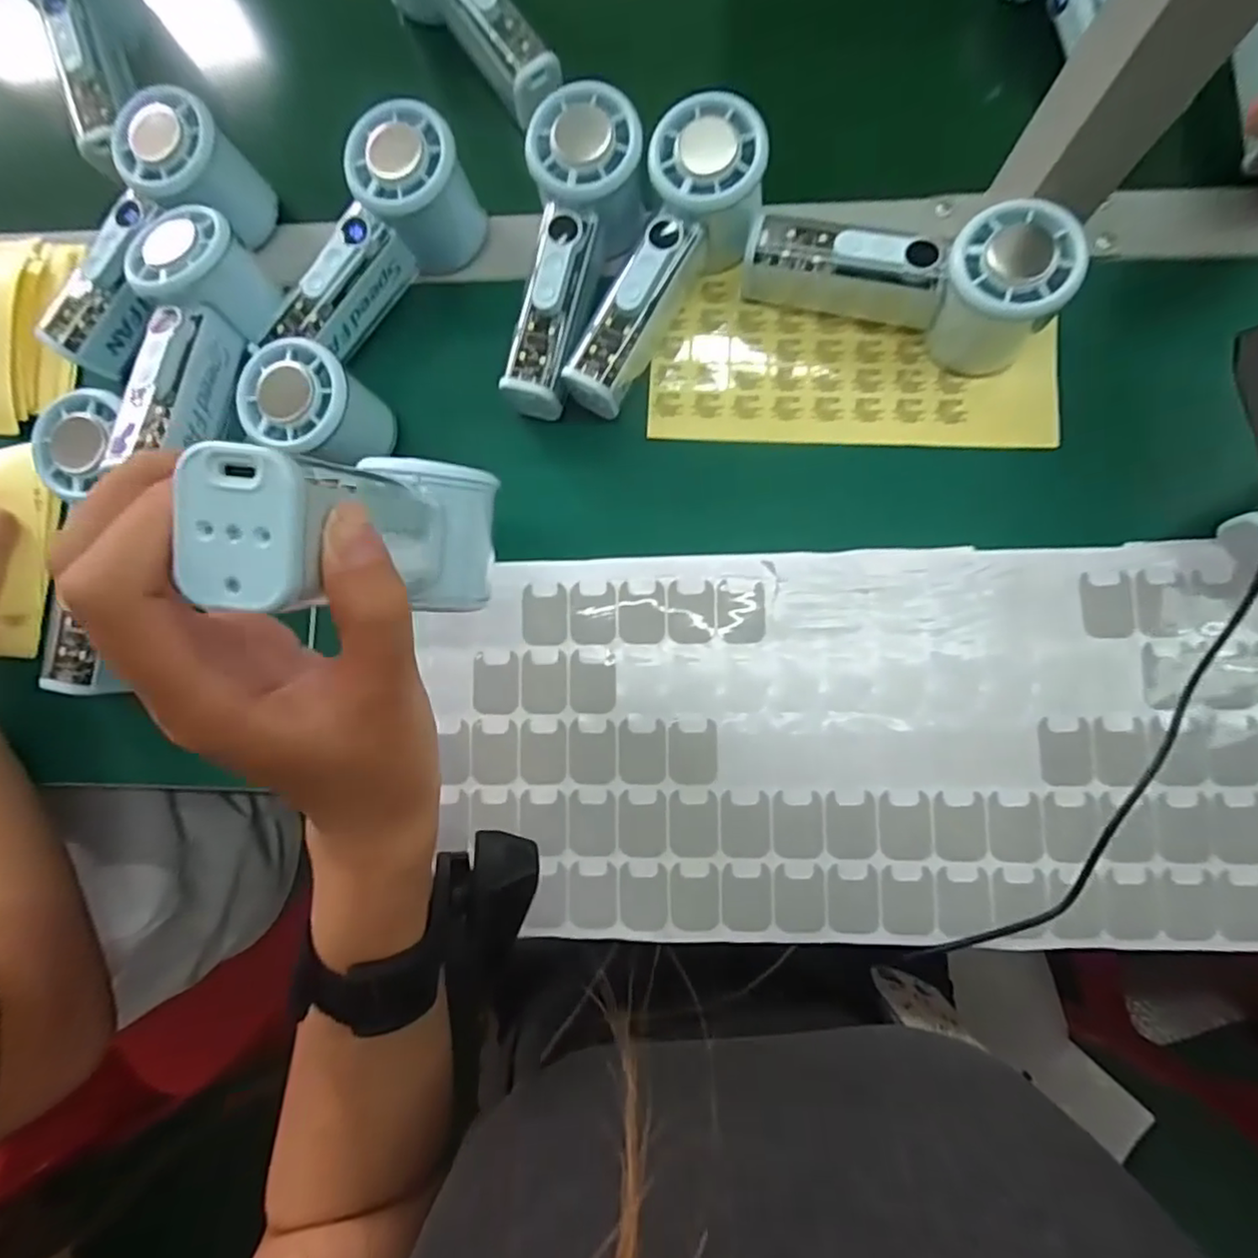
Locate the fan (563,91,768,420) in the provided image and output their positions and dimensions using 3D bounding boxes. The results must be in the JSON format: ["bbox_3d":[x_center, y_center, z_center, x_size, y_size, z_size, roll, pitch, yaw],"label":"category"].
[{"bbox_3d":[0.022,-0.183,0.332,0.056,0.059,0.155,22,86,6],"label":"fan"}]

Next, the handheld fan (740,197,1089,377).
[{"bbox_3d":[0.141,-0.183,0.321,0.145,0.060,0.052,21,86,6],"label":"handheld fan"}]

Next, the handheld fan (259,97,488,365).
[{"bbox_3d":[-0.143,-0.209,0.346,0.048,0.063,0.134,45,89,7],"label":"handheld fan"}]

